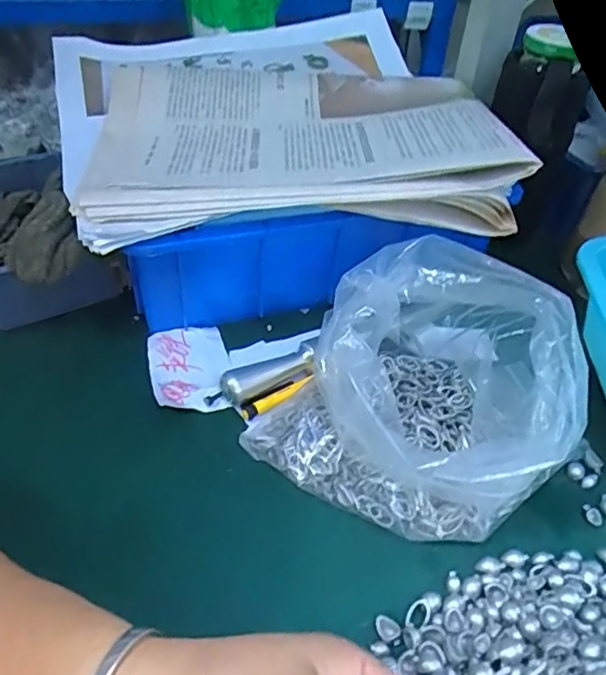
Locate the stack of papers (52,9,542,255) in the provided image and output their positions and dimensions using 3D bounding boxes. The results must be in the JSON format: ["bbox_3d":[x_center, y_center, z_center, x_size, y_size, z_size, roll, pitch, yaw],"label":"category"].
[{"bbox_3d":[-0.028,-0.169,0.450,0.293,0.062,0.284,-3,43,-9],"label":"stack of papers"}]

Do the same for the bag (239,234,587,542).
[{"bbox_3d":[0.070,0.028,0.327,0.153,0.088,0.143,-33,55,-33],"label":"bag"}]

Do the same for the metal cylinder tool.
[{"bbox_3d":[-0.026,0.025,0.375,0.072,0.017,0.020,-22,50,-25],"label":"metal cylinder tool"}]

